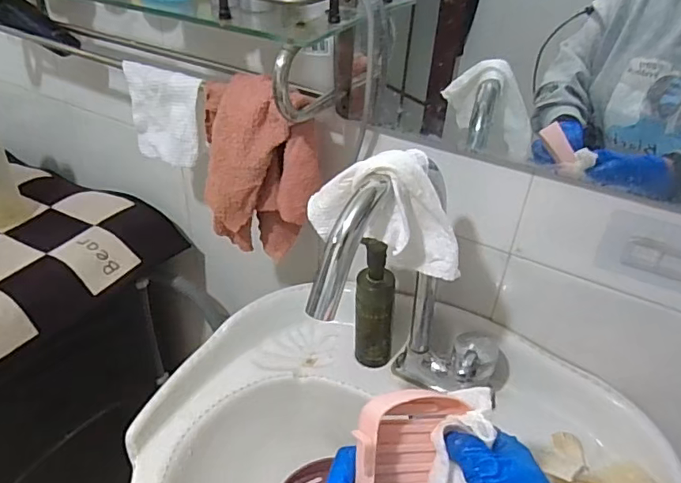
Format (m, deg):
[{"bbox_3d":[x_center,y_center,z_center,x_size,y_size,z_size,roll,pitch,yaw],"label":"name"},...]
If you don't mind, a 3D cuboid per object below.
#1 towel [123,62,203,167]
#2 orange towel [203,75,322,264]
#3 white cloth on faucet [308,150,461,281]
[{"bbox_3d":[-0.206,-0.147,0.618,0.099,0.106,0.023,21,39,21],"label":"towel"},{"bbox_3d":[-0.089,-0.077,0.589,0.119,0.204,0.087,-4,37,-11],"label":"orange towel"},{"bbox_3d":[0.038,-0.023,0.437,0.121,0.097,0.066,-4,37,-11],"label":"white cloth on faucet"}]

